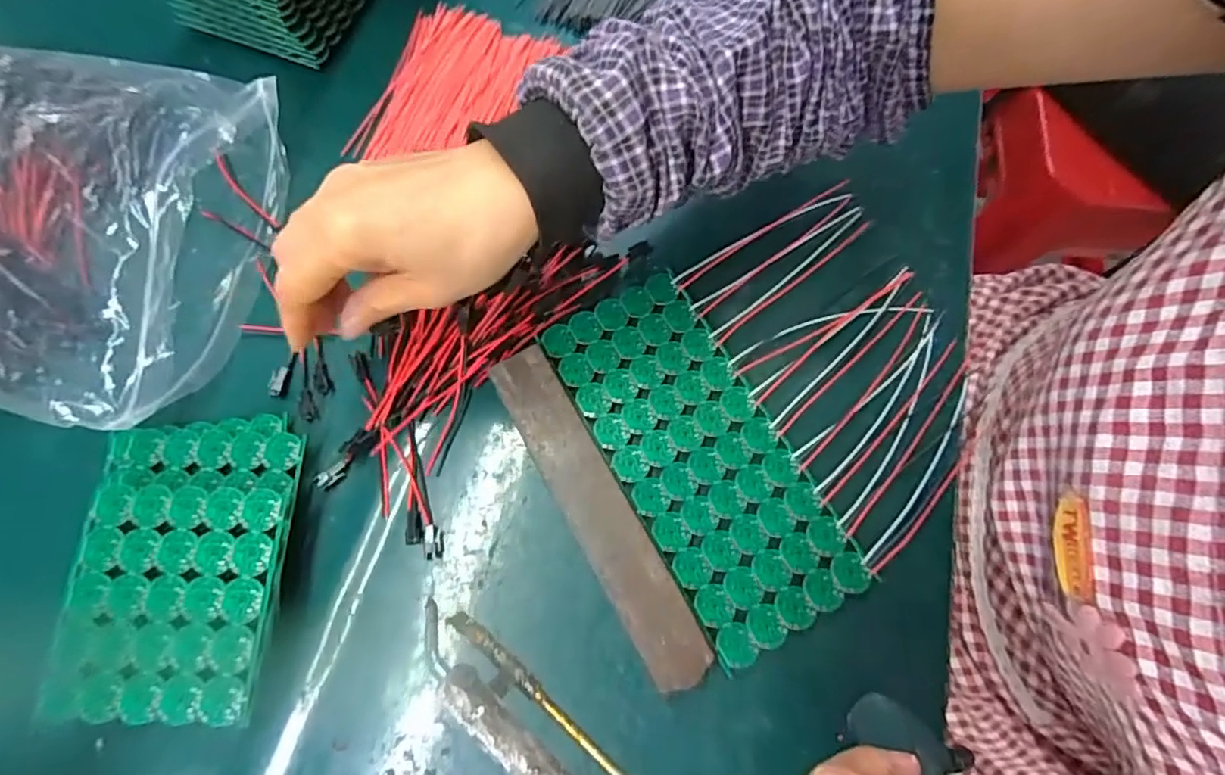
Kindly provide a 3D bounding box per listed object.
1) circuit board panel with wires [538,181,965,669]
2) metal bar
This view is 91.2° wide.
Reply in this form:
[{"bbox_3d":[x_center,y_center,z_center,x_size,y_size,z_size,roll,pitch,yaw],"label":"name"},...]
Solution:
[{"bbox_3d":[0.106,0.004,0.362,0.225,0.010,0.212,-29,74,-10],"label":"circuit board panel with wires"},{"bbox_3d":[-0.009,0.066,0.332,0.035,0.009,0.197,-28,74,-10],"label":"metal bar"}]

